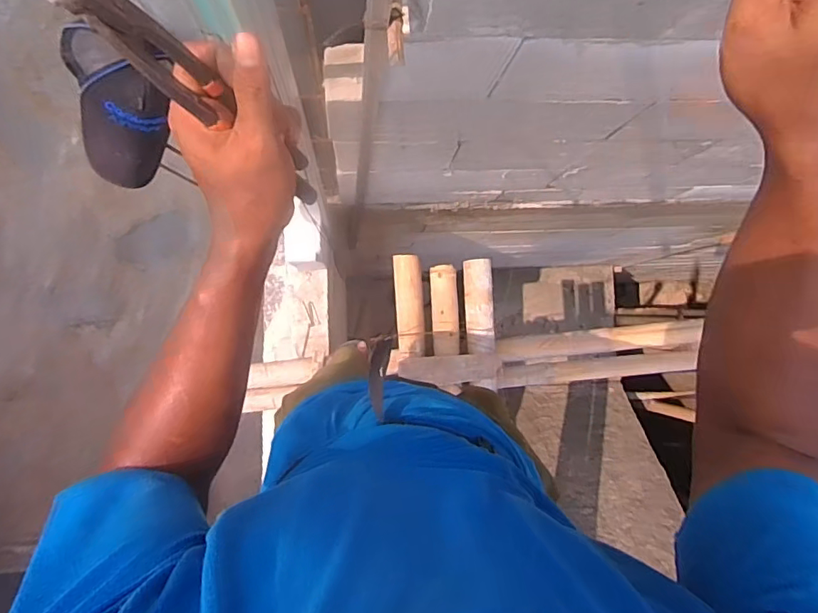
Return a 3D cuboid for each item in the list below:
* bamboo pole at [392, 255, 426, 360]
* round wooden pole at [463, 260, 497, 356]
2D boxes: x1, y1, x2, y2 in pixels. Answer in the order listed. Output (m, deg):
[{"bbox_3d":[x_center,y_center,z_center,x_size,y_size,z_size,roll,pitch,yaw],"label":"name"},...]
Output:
[{"bbox_3d":[0.003,-0.001,1.542,0.079,0.069,0.302,-4,88,-5],"label":"bamboo pole"},{"bbox_3d":[0.212,0.001,1.545,0.076,0.071,0.282,-4,88,-6],"label":"round wooden pole"}]

